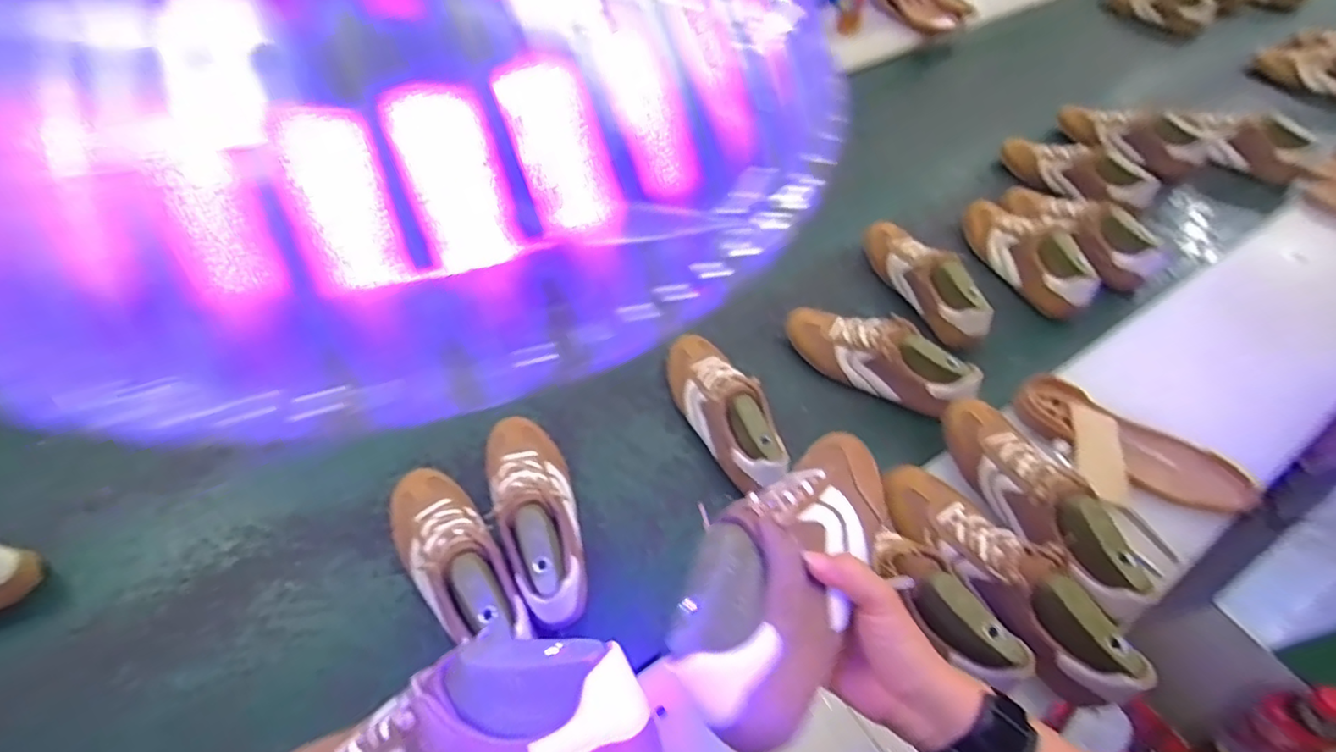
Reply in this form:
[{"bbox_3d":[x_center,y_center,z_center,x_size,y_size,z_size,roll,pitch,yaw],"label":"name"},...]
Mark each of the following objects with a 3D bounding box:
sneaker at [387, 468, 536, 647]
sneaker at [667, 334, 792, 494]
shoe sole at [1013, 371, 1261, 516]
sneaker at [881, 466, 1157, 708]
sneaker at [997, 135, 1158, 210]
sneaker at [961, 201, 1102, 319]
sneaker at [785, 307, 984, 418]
[{"bbox_3d":[-0.242,0.193,0.646,0.091,0.093,0.259,-28,56,-23],"label":"sneaker"},{"bbox_3d":[0.075,0.042,0.793,0.092,0.090,0.278,-16,53,-15],"label":"sneaker"},{"bbox_3d":[0.569,0.081,0.726,0.260,0.029,0.103,35,57,24],"label":"shoe sole"},{"bbox_3d":[0.333,0.187,0.588,0.098,0.078,0.265,-33,59,-26],"label":"sneaker"},{"bbox_3d":[0.792,-0.411,1.141,0.099,0.091,0.282,-28,57,-23],"label":"sneaker"},{"bbox_3d":[0.596,-0.222,0.990,0.085,0.106,0.279,-10,51,-10],"label":"sneaker"},{"bbox_3d":[0.301,-0.037,0.852,0.270,0.086,0.091,29,55,21],"label":"sneaker"}]

